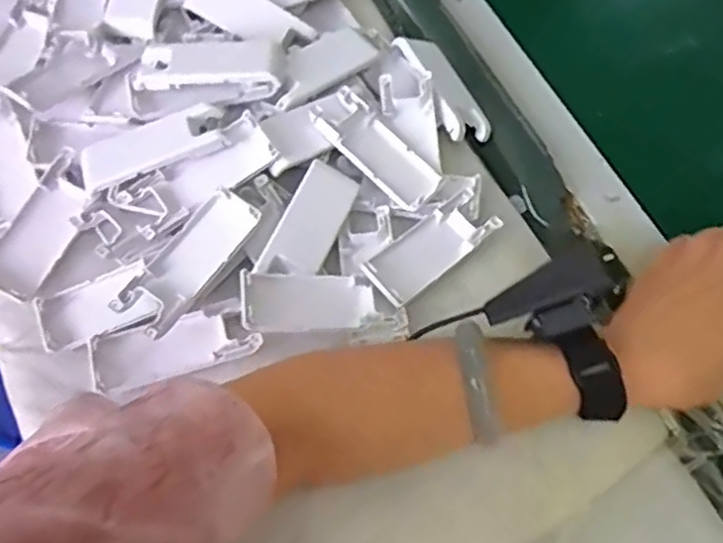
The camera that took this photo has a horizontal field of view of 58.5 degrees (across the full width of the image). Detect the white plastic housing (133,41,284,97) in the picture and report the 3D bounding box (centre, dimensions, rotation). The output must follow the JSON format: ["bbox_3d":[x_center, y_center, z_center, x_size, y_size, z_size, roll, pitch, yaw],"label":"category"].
[{"bbox_3d":[-0.109,-0.148,0.466,0.103,0.014,0.049,0,65,-1],"label":"white plastic housing"}]

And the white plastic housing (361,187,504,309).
[{"bbox_3d":[0.048,-0.019,0.433,0.102,0.018,0.038,-39,72,-17],"label":"white plastic housing"}]

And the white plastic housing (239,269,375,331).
[{"bbox_3d":[-0.035,0.018,0.410,0.085,0.011,0.038,0,64,-22],"label":"white plastic housing"}]

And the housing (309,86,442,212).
[{"bbox_3d":[0.011,-0.087,0.461,0.101,0.008,0.047,47,58,8],"label":"housing"}]

